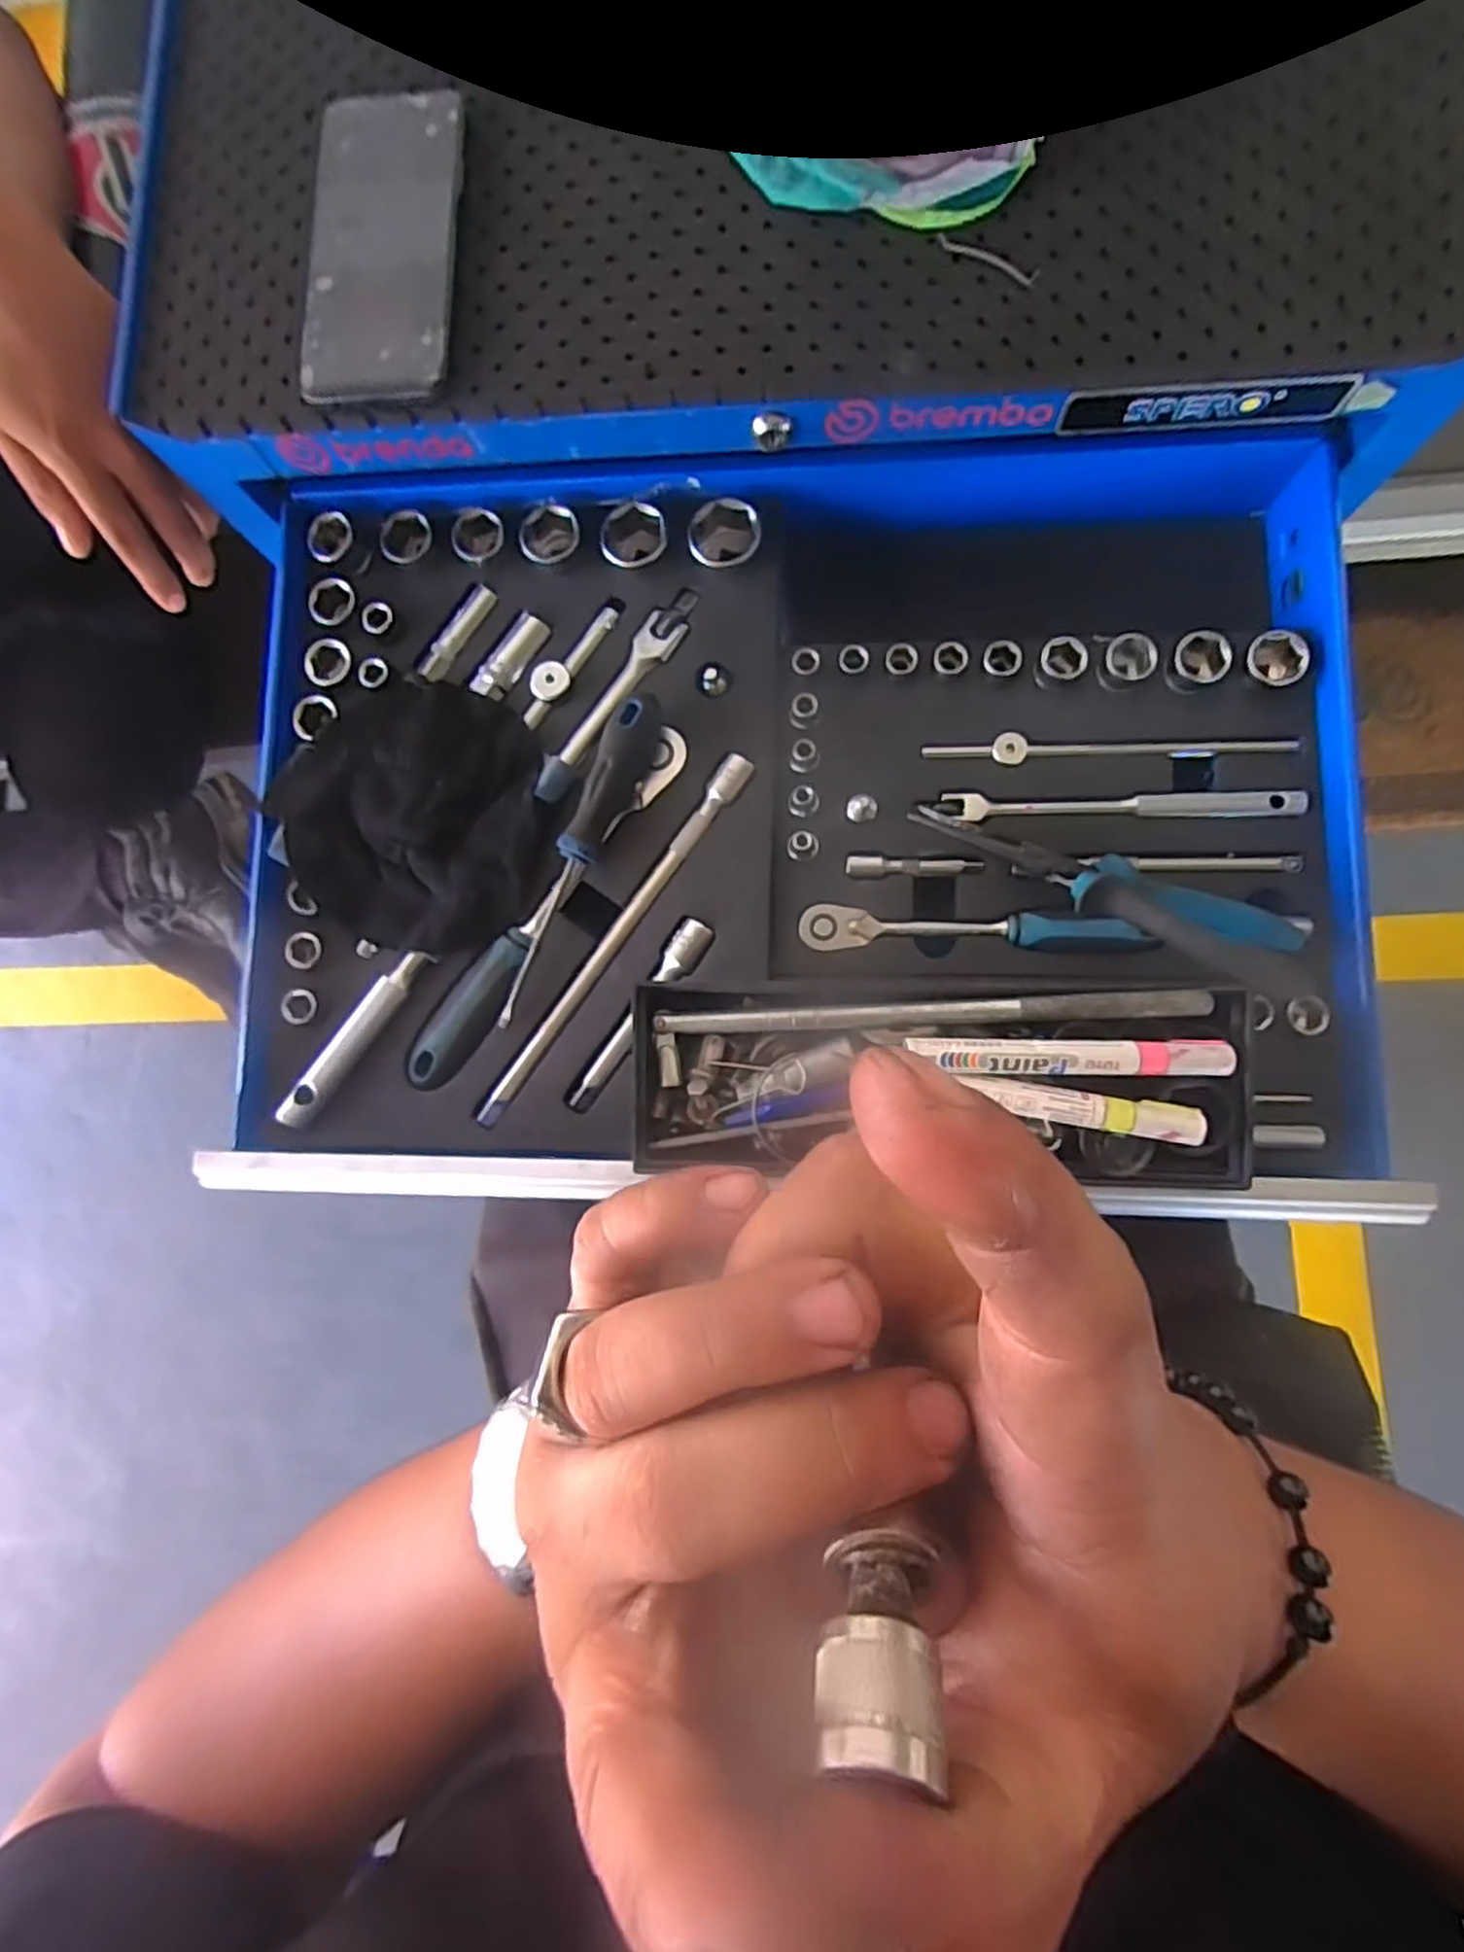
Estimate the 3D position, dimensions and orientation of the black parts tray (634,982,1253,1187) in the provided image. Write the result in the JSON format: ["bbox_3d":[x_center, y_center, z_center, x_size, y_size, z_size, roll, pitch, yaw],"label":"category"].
[{"bbox_3d":[0.094,0.055,0.367,0.285,0.054,0.102,-1,84,5],"label":"black parts tray"}]

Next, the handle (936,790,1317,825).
[{"bbox_3d":[0.210,-0.092,0.417,0.182,0.011,0.016,1,84,5],"label":"handle"}]

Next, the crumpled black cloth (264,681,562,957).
[{"bbox_3d":[-0.179,-0.092,0.442,0.143,0.029,0.159,-21,82,2],"label":"crumpled black cloth"}]

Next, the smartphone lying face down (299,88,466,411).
[{"bbox_3d":[-0.175,-0.365,0.386,0.075,0.008,0.161,1,84,5],"label":"smartphone lying face down"}]

